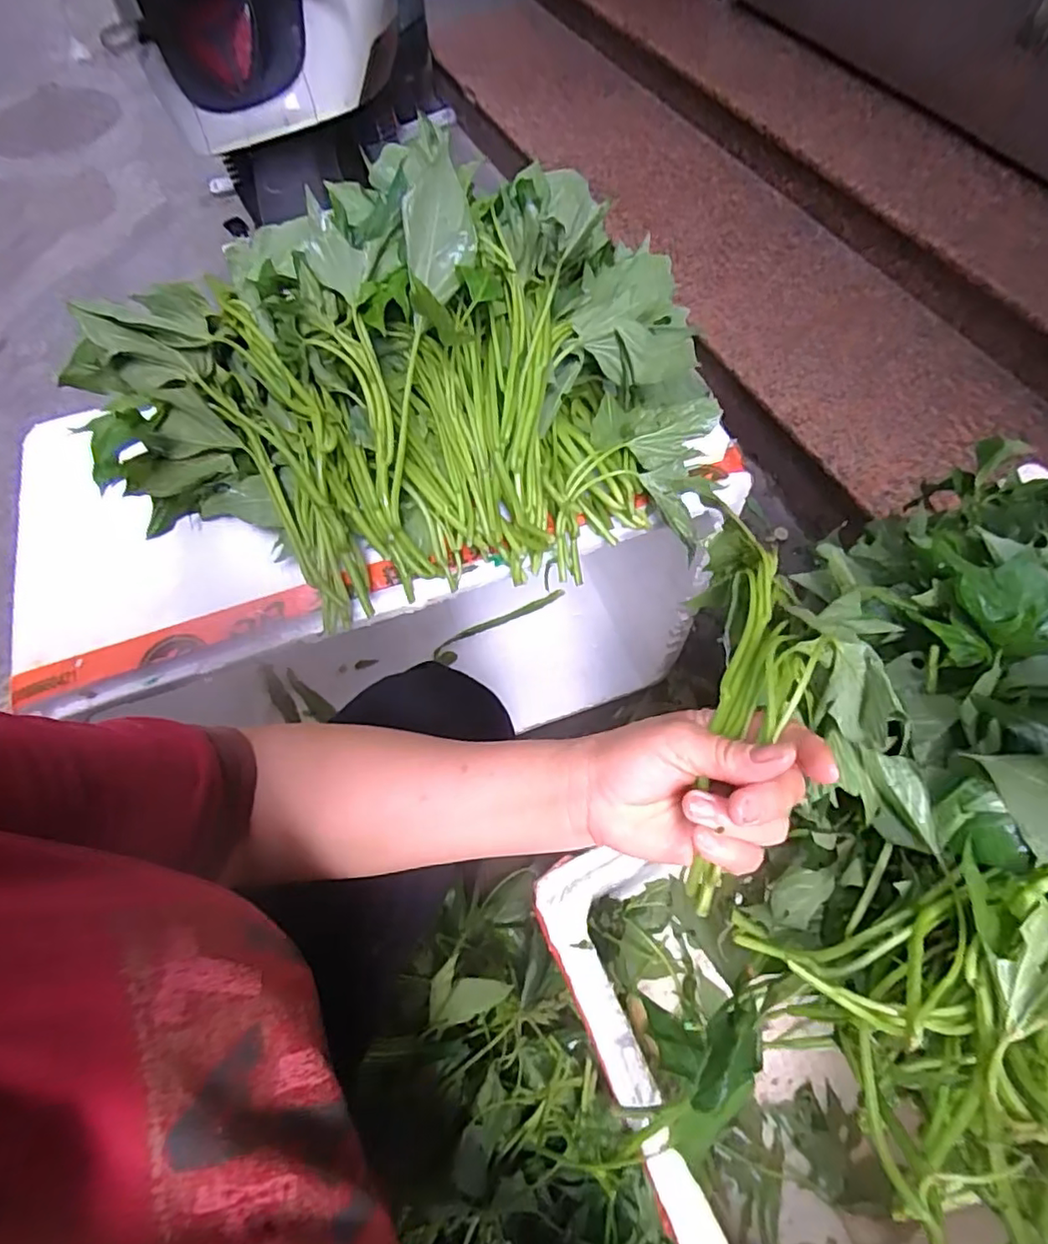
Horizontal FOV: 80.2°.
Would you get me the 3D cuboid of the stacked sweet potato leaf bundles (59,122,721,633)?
[{"bbox_3d":[-0.091,-0.178,0.464,0.444,0.158,0.286,-12,62,-4],"label":"stacked sweet potato leaf bundles"}]

